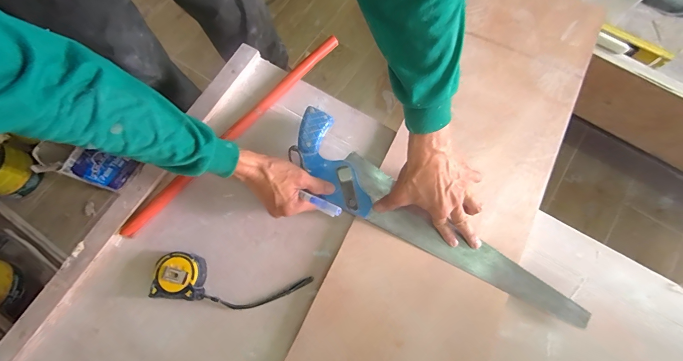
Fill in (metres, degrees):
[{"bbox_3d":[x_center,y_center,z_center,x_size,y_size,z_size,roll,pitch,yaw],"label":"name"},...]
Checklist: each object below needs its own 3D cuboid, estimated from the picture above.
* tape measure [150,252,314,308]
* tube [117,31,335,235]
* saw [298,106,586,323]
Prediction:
[{"bbox_3d":[-0.156,0.148,0.466,0.215,0.031,0.063,8,74,2],"label":"tape measure"},{"bbox_3d":[-0.171,-0.087,0.546,0.025,0.020,0.468,40,78,10],"label":"tube"},{"bbox_3d":[0.127,0.065,0.490,0.484,0.021,0.100,34,75,6],"label":"saw"}]

